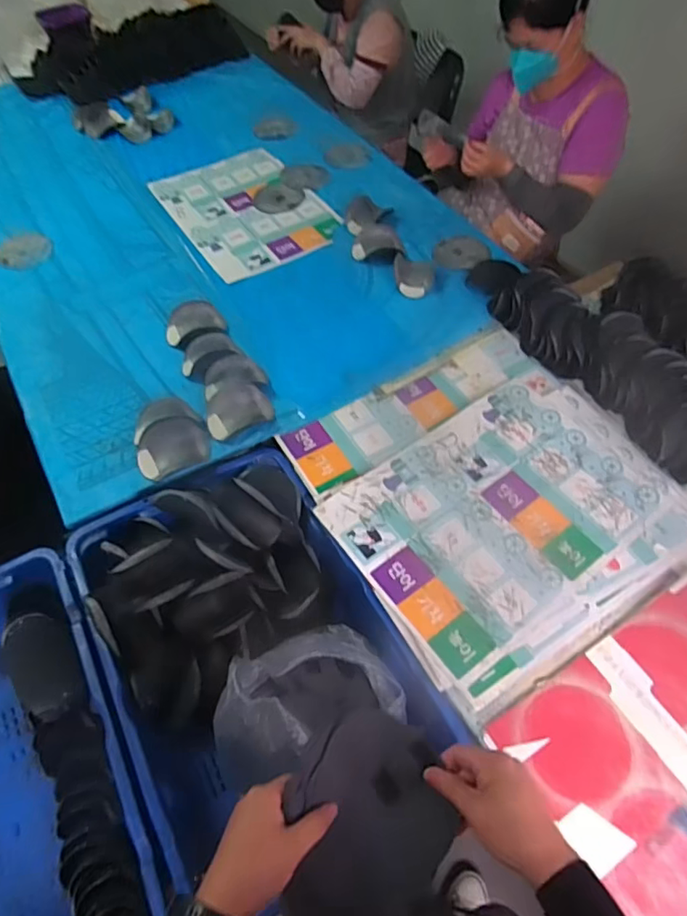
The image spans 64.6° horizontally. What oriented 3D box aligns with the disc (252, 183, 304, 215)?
[{"bbox_3d":[-0.188,-0.761,1.588,0.142,0.004,0.152,0,56,1],"label":"disc"}]

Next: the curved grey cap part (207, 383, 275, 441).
[{"bbox_3d":[-0.217,-0.102,1.112,0.134,0.036,0.103,-24,59,-14],"label":"curved grey cap part"}]

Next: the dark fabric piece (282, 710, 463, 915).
[{"bbox_3d":[0.021,0.351,0.528,0.162,0.071,0.179,-11,56,-7],"label":"dark fabric piece"}]

